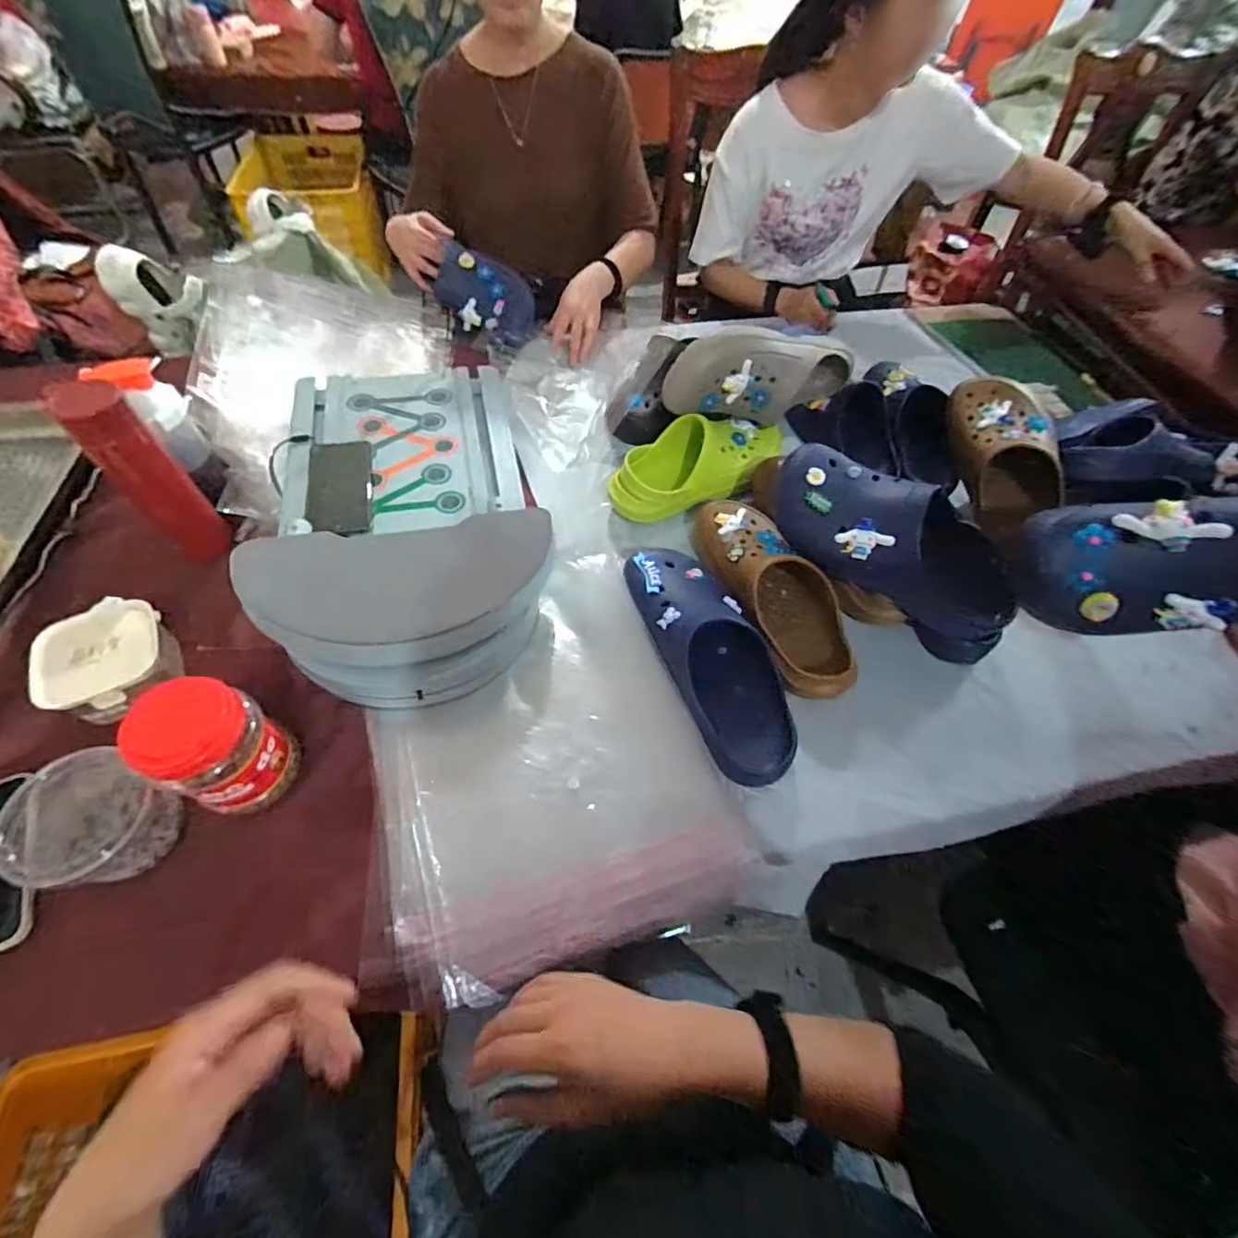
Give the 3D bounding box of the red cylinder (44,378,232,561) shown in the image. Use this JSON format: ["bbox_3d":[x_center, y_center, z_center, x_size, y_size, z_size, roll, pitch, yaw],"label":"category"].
[{"bbox_3d":[-0.552,-0.163,0.645,0.077,0.235,0.067,38,62,21],"label":"red cylinder"}]

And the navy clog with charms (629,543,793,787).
[{"bbox_3d":[0.105,0.041,0.637,0.114,0.091,0.302,-20,59,-15],"label":"navy clog with charms"}]

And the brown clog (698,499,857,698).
[{"bbox_3d":[0.187,-0.032,0.681,0.107,0.099,0.287,-18,59,-14],"label":"brown clog"}]

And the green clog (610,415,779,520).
[{"bbox_3d":[0.120,-0.228,0.788,0.282,0.086,0.110,-22,60,-16],"label":"green clog"}]

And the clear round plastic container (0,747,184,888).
[{"bbox_3d":[-0.478,0.188,0.496,0.102,0.079,0.105,1,56,-2],"label":"clear round plastic container"}]

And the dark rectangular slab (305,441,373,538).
[{"bbox_3d":[-0.352,-0.167,0.684,0.073,0.013,0.171,-10,57,-9],"label":"dark rectangular slab"}]

